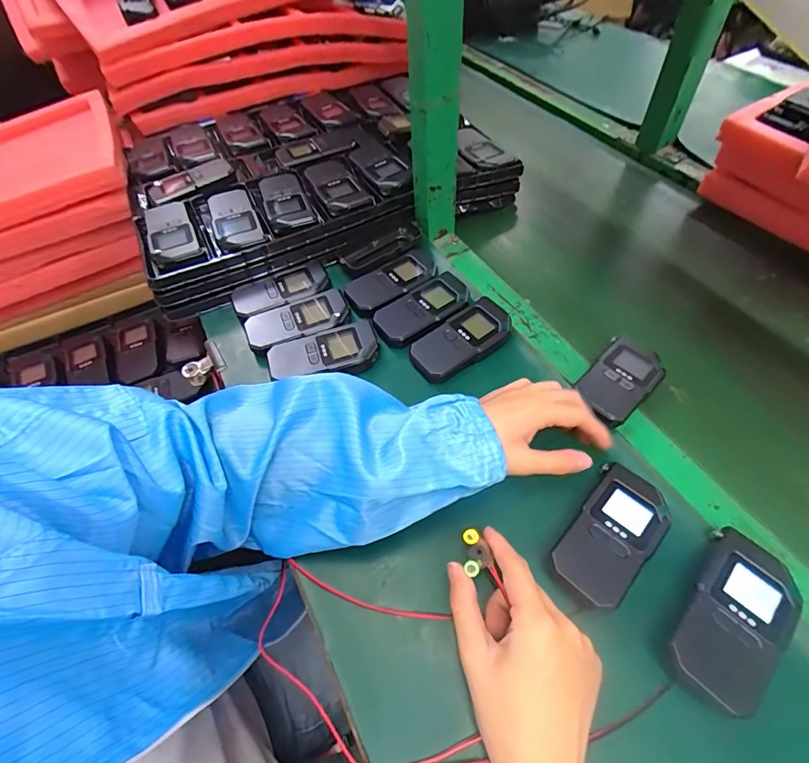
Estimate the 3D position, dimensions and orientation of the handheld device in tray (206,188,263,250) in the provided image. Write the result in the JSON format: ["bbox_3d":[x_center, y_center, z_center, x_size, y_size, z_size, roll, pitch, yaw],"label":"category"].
[{"bbox_3d":[-0.217,-0.208,0.553,0.054,0.018,0.121,-21,56,-11],"label":"handheld device in tray"}]

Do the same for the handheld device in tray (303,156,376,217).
[{"bbox_3d":[-0.091,-0.266,0.589,0.068,0.020,0.134,-22,56,-11],"label":"handheld device in tray"}]

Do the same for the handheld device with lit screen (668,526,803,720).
[{"bbox_3d":[0.230,0.167,0.306,0.057,0.030,0.116,35,64,25],"label":"handheld device with lit screen"}]

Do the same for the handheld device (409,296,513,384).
[{"bbox_3d":[0.064,-0.044,0.472,0.116,0.022,0.056,-31,58,-17],"label":"handheld device"}]

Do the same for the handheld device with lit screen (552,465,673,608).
[{"bbox_3d":[0.162,0.121,0.340,0.057,0.027,0.111,33,63,24],"label":"handheld device with lit screen"}]

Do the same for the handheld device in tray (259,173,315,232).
[{"bbox_3d":[-0.157,-0.237,0.571,0.055,0.016,0.125,-20,55,-10],"label":"handheld device in tray"}]

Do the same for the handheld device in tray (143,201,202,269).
[{"bbox_3d":[-0.292,-0.185,0.542,0.054,0.017,0.130,-26,57,-14],"label":"handheld device in tray"}]

